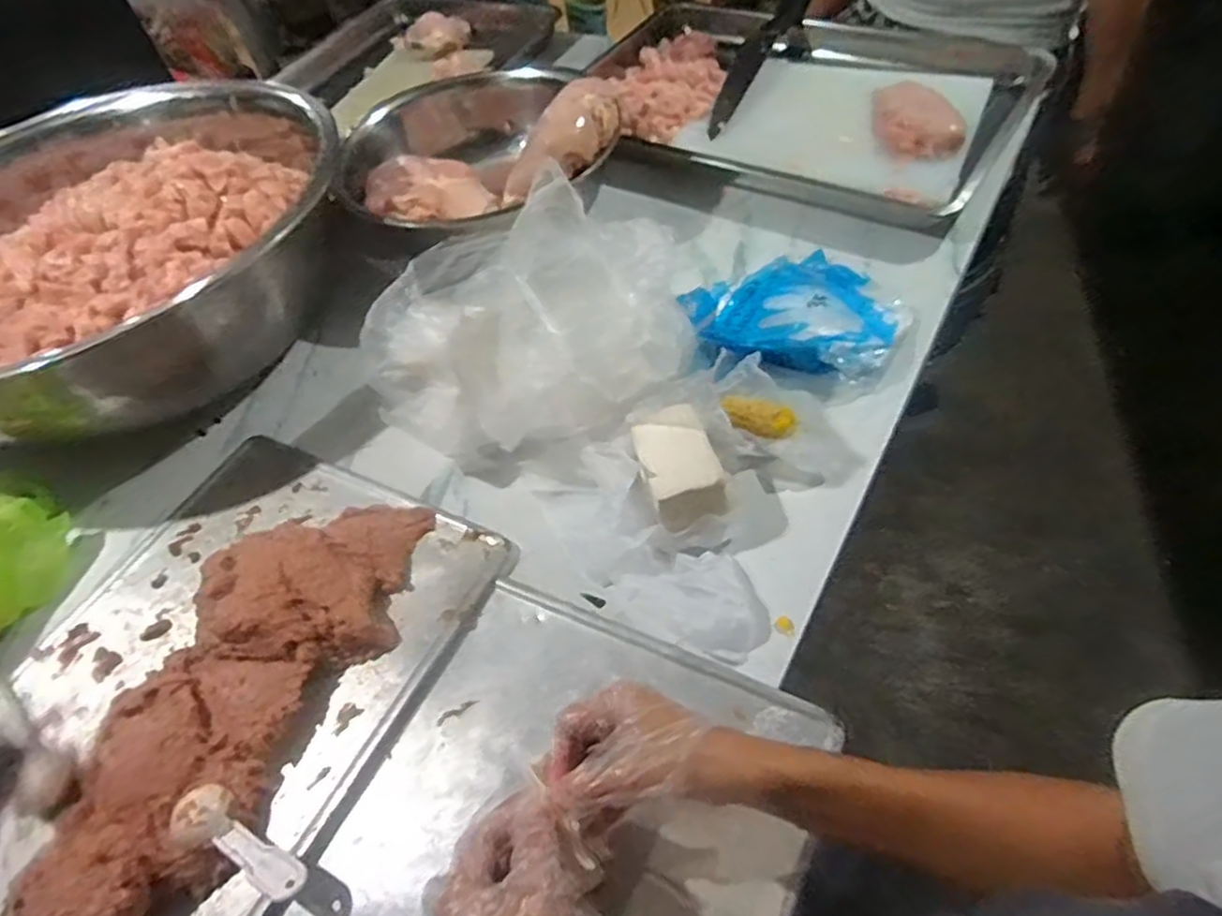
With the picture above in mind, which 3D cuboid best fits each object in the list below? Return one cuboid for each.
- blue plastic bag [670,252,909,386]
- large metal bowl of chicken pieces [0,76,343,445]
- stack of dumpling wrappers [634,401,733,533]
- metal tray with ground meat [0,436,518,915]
[{"bbox_3d":[0.197,-0.160,0.707,0.192,0.039,0.178,26,61,27],"label":"blue plastic bag"},{"bbox_3d":[-0.607,-0.245,0.805,0.543,0.168,0.524,17,57,22],"label":"large metal bowl of chicken pieces"},{"bbox_3d":[0.057,0.007,0.577,0.068,0.055,0.092,-22,51,-7],"label":"stack of dumpling wrappers"},{"bbox_3d":[-0.337,0.182,0.546,0.341,0.078,0.453,18,57,23],"label":"metal tray with ground meat"}]

